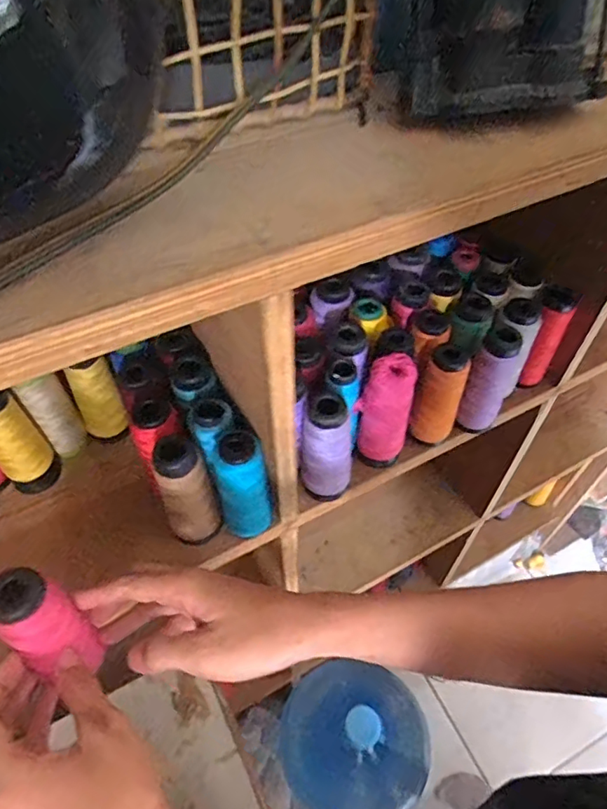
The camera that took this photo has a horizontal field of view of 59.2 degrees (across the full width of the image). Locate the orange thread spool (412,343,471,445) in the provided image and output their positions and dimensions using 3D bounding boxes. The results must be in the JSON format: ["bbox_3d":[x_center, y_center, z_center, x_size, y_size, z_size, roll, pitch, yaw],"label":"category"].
[{"bbox_3d":[0.125,-0.007,0.494,0.038,0.098,0.034,16,54,12],"label":"orange thread spool"}]

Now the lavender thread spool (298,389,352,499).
[{"bbox_3d":[0.018,0.040,0.458,0.043,0.112,0.033,-2,52,-2],"label":"lavender thread spool"}]

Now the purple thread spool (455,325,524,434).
[{"bbox_3d":[0.178,-0.021,0.514,0.038,0.107,0.039,0,52,0],"label":"purple thread spool"}]

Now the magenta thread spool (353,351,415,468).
[{"bbox_3d":[0.073,0.010,0.481,0.049,0.122,0.039,12,53,8],"label":"magenta thread spool"}]

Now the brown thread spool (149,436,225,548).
[{"bbox_3d":[-0.094,0.072,0.432,0.039,0.114,0.037,0,52,0],"label":"brown thread spool"}]

